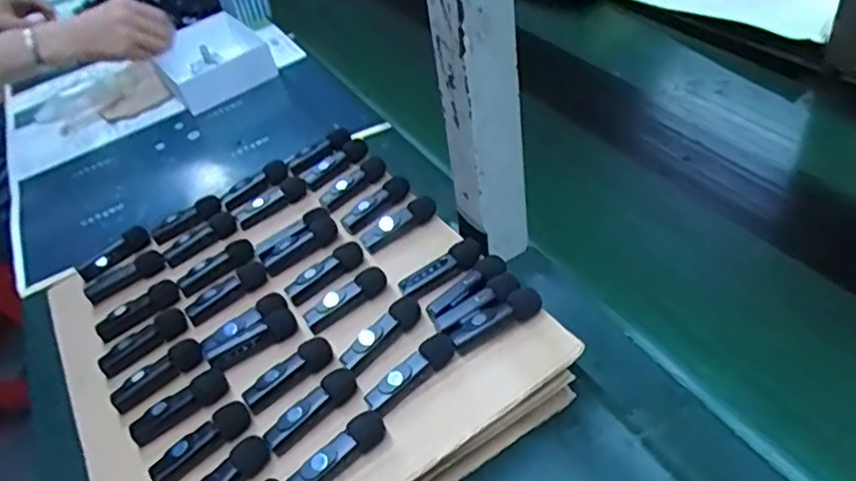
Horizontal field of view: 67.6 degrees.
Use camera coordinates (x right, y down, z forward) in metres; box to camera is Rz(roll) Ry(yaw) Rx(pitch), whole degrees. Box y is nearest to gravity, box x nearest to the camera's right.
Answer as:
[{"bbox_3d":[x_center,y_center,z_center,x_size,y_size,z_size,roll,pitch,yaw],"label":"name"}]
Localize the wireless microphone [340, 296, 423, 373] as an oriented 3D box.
[{"bbox_3d":[-0.032,0.061,0.429,0.064,0.013,0.016,-38,48,-28],"label":"wireless microphone"}]

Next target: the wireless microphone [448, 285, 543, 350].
[{"bbox_3d":[0.045,0.053,0.421,0.067,0.021,0.018,-27,44,-18],"label":"wireless microphone"}]

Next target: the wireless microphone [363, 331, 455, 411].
[{"bbox_3d":[-0.011,0.083,0.405,0.064,0.014,0.017,-34,47,-24],"label":"wireless microphone"}]

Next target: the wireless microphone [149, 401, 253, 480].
[{"bbox_3d":[-0.140,0.126,0.396,0.064,0.018,0.017,-36,47,-26],"label":"wireless microphone"}]

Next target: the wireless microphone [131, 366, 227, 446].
[{"bbox_3d":[-0.164,0.109,0.423,0.065,0.018,0.014,-32,46,-23],"label":"wireless microphone"}]

